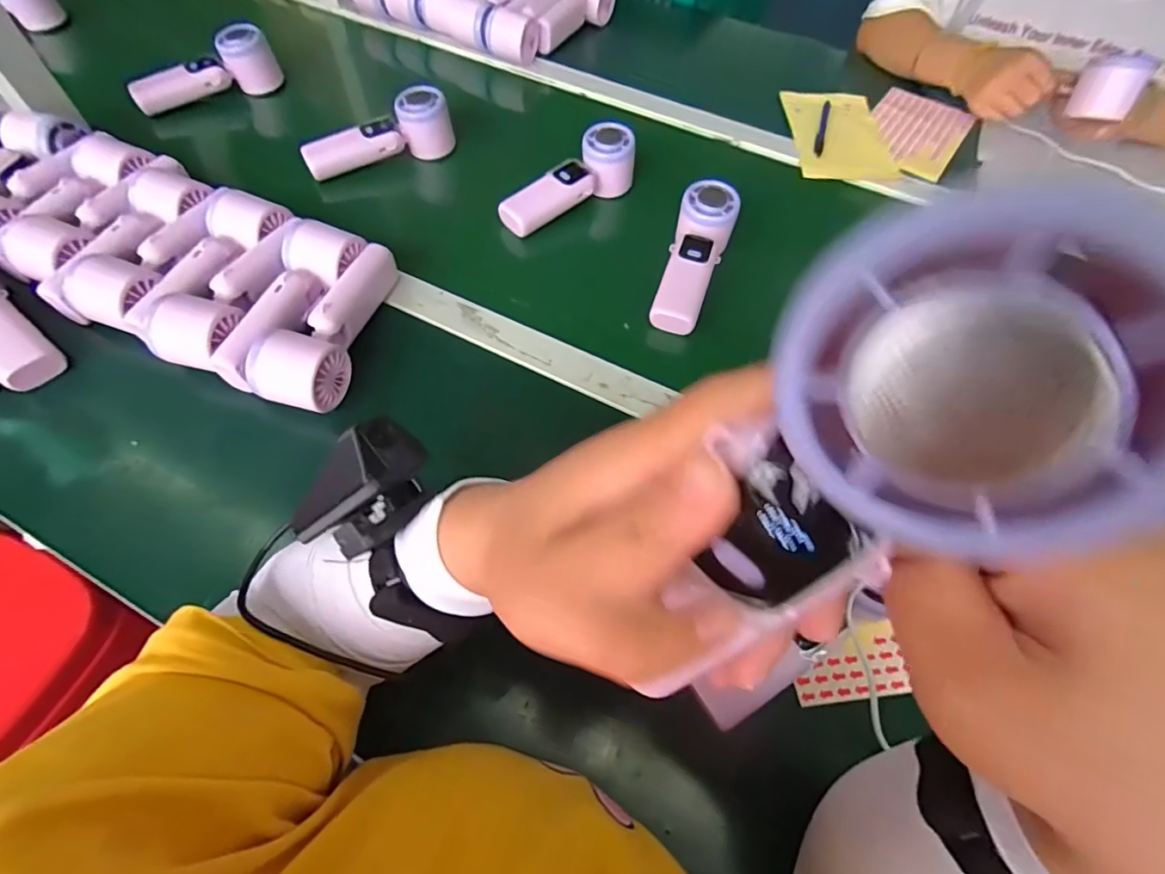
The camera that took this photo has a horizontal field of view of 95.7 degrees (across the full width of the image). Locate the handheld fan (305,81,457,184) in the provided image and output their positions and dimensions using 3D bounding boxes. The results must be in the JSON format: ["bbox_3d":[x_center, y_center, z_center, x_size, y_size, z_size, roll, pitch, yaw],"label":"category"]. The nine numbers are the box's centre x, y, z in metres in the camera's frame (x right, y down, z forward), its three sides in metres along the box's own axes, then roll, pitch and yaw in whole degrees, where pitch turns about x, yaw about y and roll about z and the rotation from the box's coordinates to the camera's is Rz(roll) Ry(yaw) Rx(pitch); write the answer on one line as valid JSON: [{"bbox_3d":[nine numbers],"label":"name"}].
[{"bbox_3d":[-0.228,-0.335,0.592,0.169,0.050,0.060,-30,64,-20],"label":"handheld fan"}]

